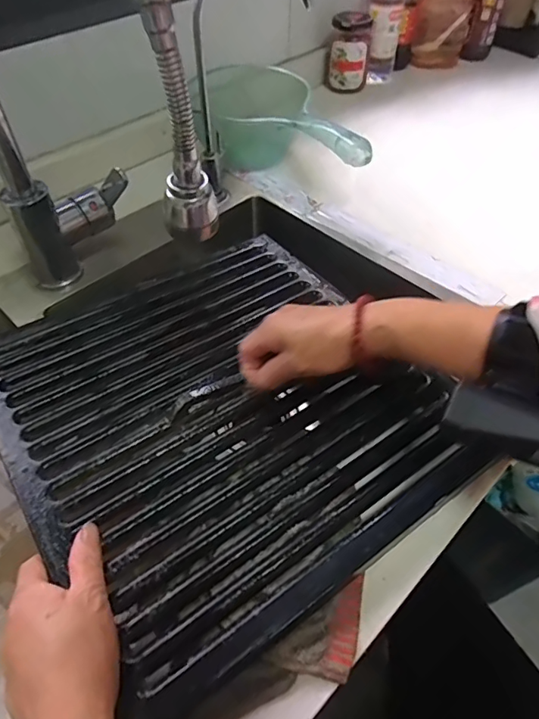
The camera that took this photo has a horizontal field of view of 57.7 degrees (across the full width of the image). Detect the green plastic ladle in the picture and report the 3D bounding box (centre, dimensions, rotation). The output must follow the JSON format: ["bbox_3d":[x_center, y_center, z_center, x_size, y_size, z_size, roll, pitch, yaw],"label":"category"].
[{"bbox_3d":[0.019,-0.284,0.611,0.144,0.115,0.254,-24,42,-18],"label":"green plastic ladle"}]

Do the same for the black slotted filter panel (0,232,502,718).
[{"bbox_3d":[-0.045,0.030,0.404,0.315,0.028,0.342,-28,56,-21],"label":"black slotted filter panel"}]

